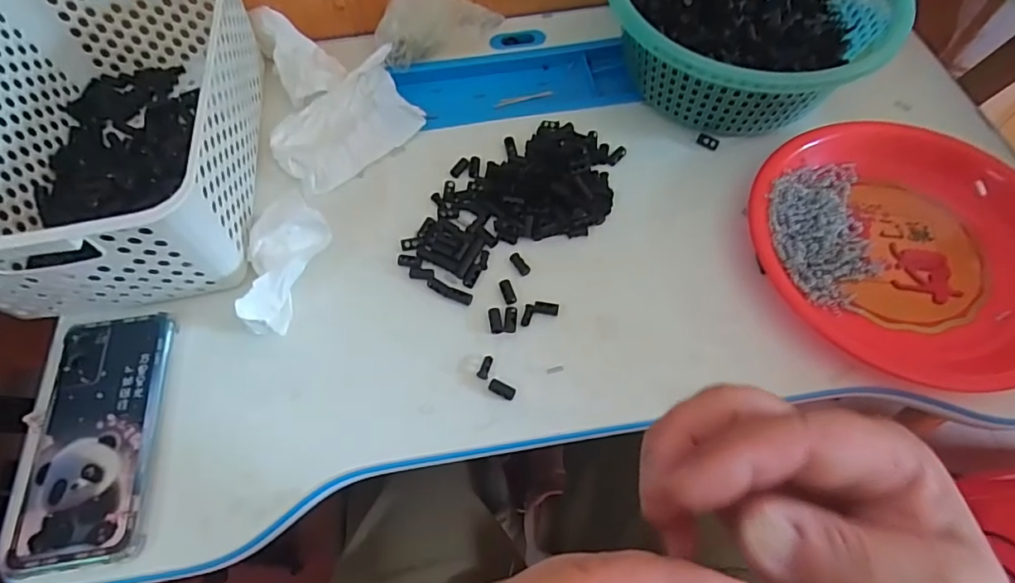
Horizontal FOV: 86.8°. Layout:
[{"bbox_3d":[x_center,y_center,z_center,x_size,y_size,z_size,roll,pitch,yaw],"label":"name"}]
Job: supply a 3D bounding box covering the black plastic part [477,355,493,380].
[{"bbox_3d":[-0.016,0.053,0.381,0.008,0.004,0.018,15,62,10],"label":"black plastic part"}]

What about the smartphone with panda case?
[{"bbox_3d":[-0.269,0.092,0.354,0.074,0.010,0.161,-8,60,-3],"label":"smartphone with panda case"}]

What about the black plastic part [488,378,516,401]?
[{"bbox_3d":[-0.004,0.067,0.372,0.019,0.004,0.010,24,63,14],"label":"black plastic part"}]

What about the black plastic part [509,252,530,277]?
[{"bbox_3d":[0.010,-0.022,0.411,0.009,0.004,0.021,-29,63,-14],"label":"black plastic part"}]

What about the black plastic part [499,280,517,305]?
[{"bbox_3d":[0.000,0.000,0.396,0.009,0.004,0.021,-18,61,-8],"label":"black plastic part"}]

